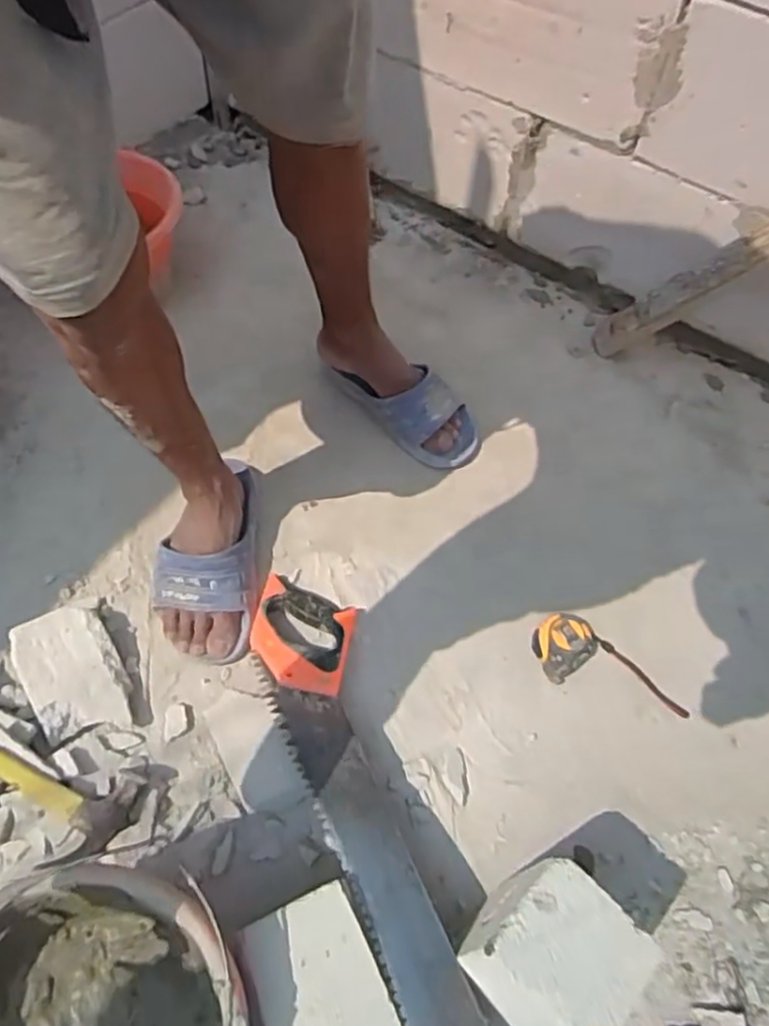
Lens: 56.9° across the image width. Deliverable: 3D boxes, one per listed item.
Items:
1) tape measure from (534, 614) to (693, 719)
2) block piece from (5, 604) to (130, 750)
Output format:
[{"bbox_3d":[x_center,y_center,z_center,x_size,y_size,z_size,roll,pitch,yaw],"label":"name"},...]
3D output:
[{"bbox_3d":[0.263,0.172,0.828,0.180,0.033,0.081,13,58,4],"label":"tape measure"},{"bbox_3d":[-0.337,0.175,0.769,0.098,0.053,0.146,-26,64,-19],"label":"block piece"}]

